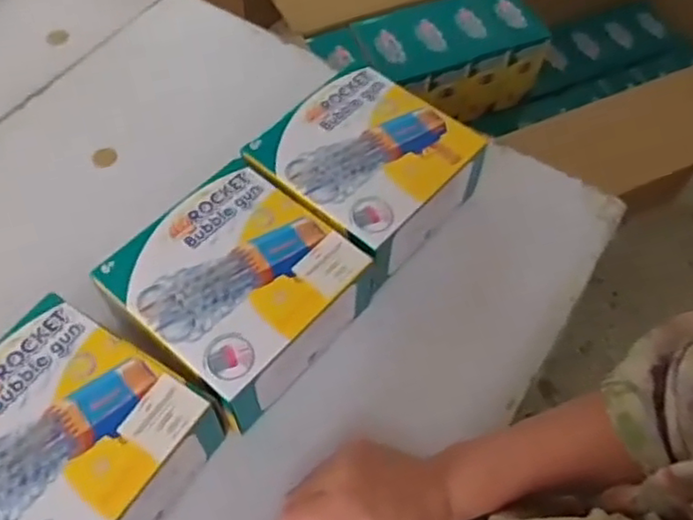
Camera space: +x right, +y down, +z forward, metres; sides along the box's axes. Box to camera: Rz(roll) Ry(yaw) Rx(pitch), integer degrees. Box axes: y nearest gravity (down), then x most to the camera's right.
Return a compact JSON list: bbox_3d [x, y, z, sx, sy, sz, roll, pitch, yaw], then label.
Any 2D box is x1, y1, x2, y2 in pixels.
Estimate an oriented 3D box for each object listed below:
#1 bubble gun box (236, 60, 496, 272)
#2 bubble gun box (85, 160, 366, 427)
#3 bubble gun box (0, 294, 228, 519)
[{"bbox_3d":[0.016,-0.084,0.603,0.157,0.071,0.157,37,65,19],"label":"bubble gun box"},{"bbox_3d":[-0.088,0.020,0.534,0.163,0.059,0.160,36,64,19],"label":"bubble gun box"},{"bbox_3d":[-0.201,0.133,0.466,0.166,0.068,0.166,29,62,15],"label":"bubble gun box"}]

